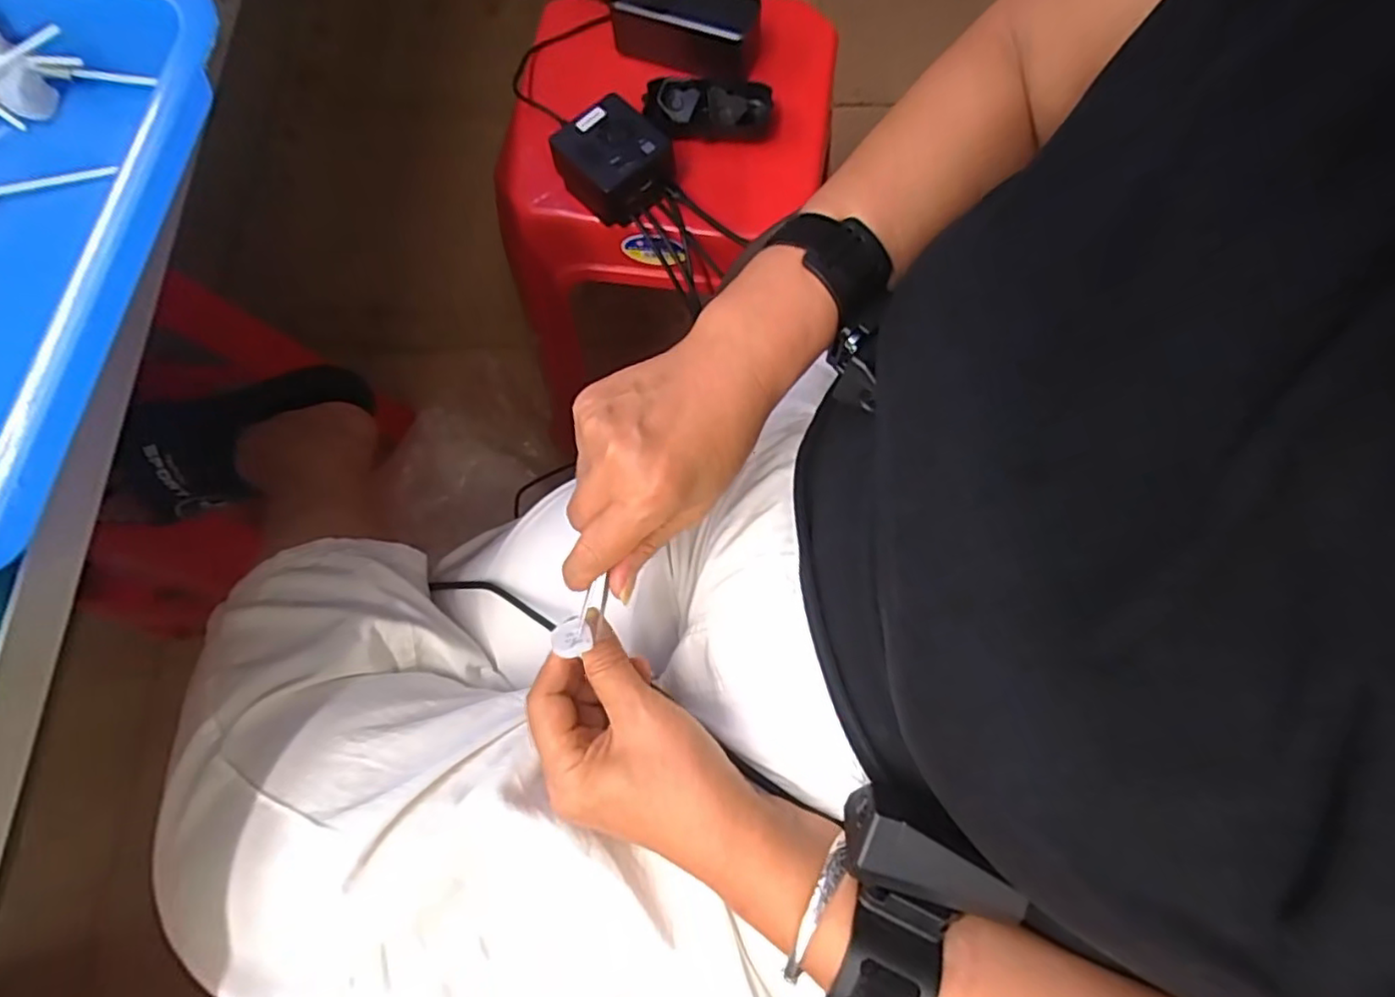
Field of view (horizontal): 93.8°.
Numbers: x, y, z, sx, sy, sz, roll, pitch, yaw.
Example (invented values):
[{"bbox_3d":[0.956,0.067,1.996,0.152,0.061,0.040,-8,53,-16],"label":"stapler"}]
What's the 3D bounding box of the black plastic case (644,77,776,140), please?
[{"bbox_3d":[0.010,-0.340,0.567,0.106,0.026,0.055,-12,72,-3],"label":"black plastic case"}]

